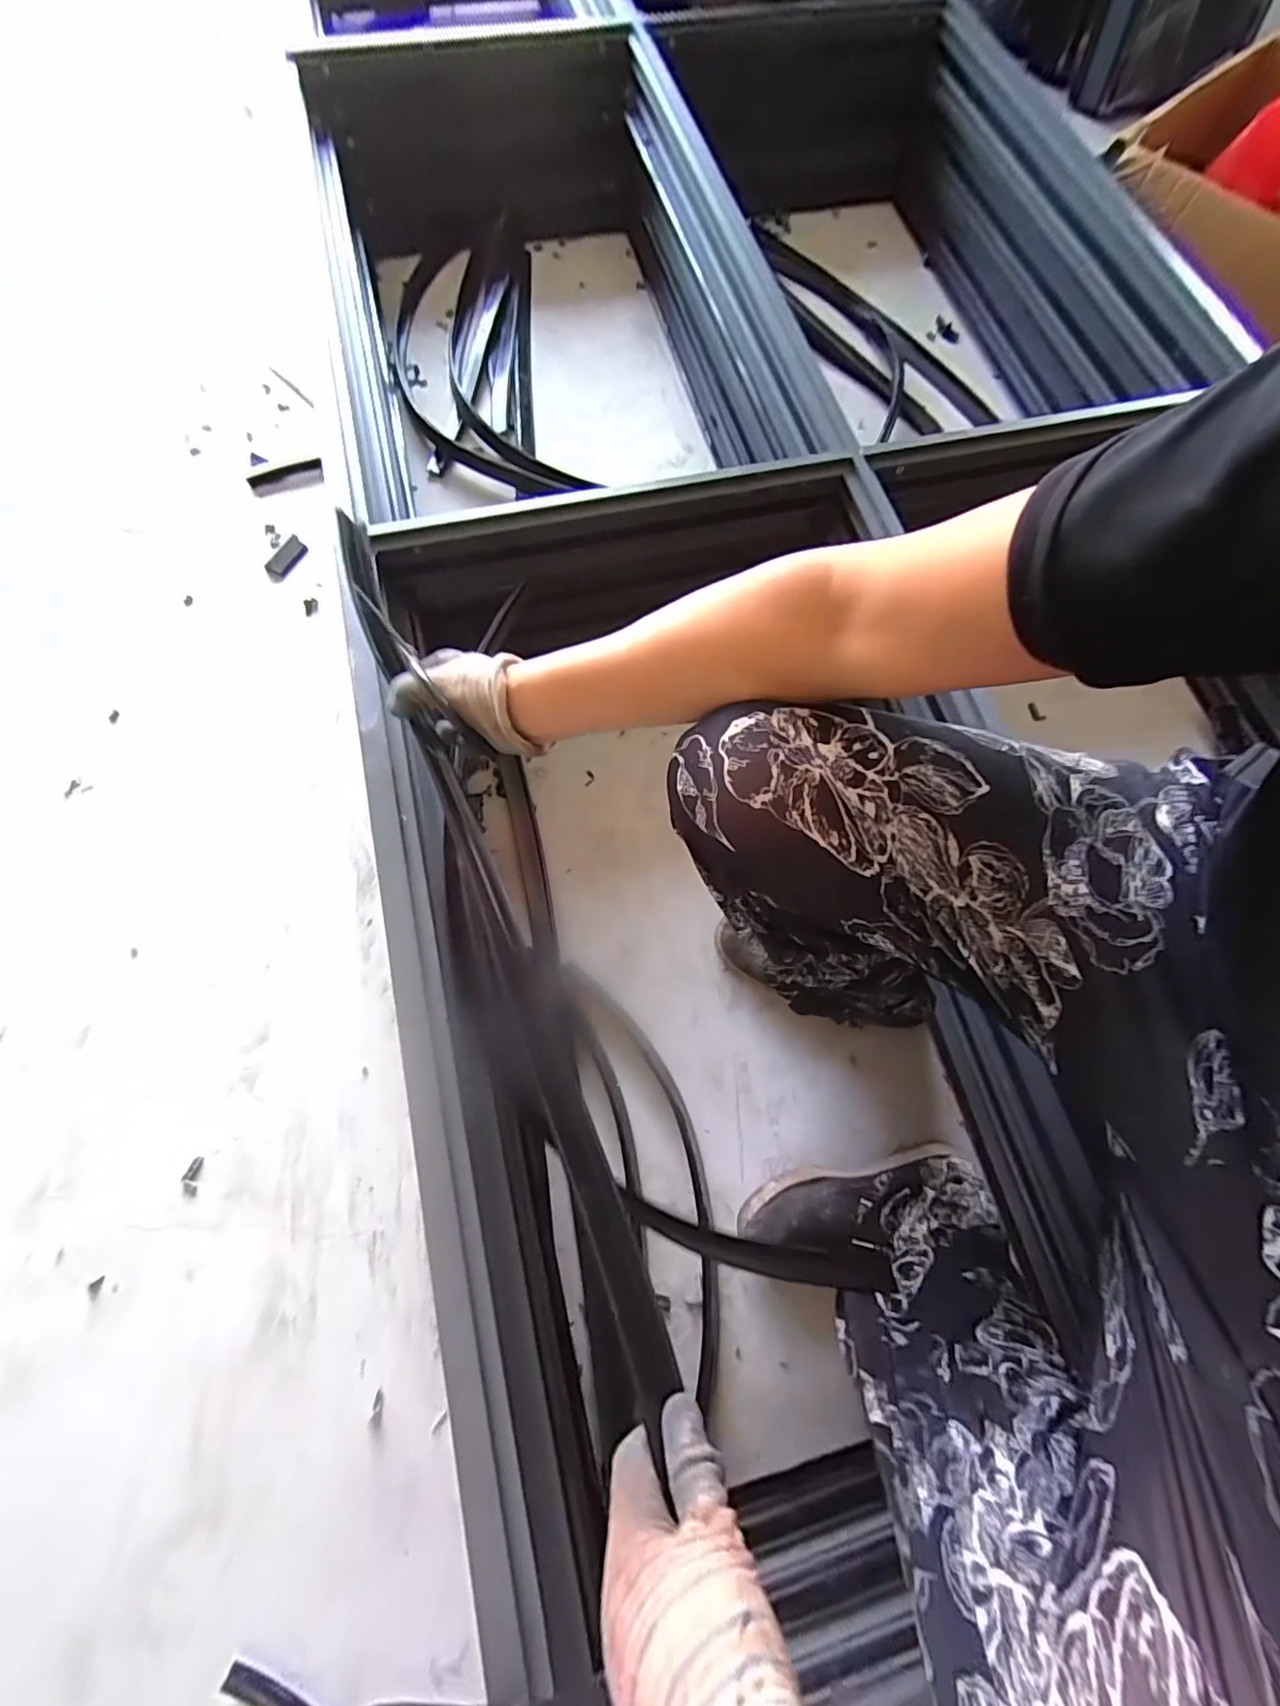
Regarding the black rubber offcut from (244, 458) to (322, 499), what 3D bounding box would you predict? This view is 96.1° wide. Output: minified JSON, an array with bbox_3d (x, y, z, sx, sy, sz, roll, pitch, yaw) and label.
[{"bbox_3d":[-0.570,-0.605,0.929,0.142,0.013,0.051,-1,71,13],"label":"black rubber offcut"}]

